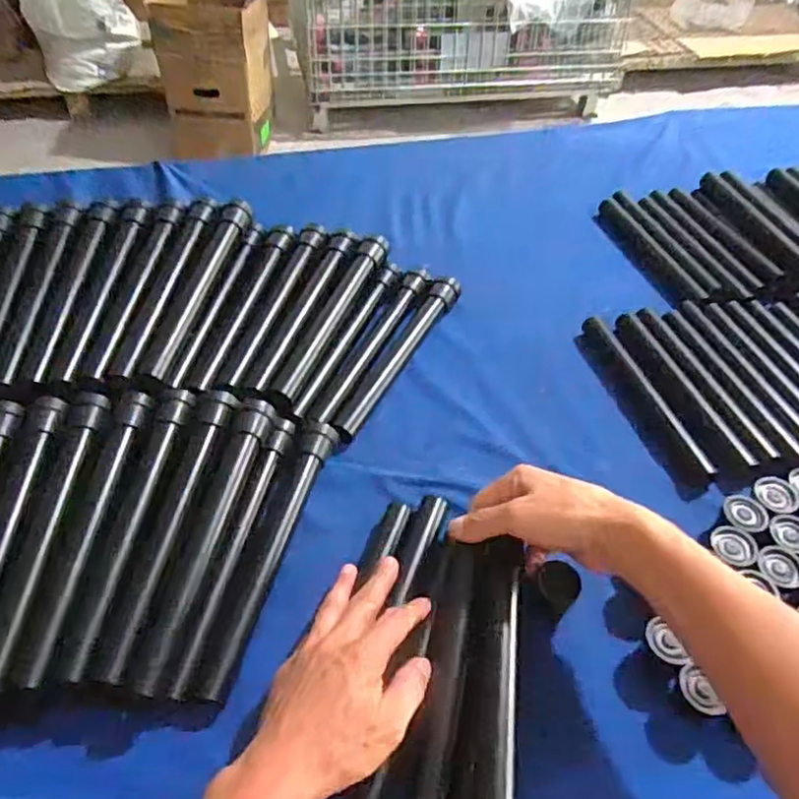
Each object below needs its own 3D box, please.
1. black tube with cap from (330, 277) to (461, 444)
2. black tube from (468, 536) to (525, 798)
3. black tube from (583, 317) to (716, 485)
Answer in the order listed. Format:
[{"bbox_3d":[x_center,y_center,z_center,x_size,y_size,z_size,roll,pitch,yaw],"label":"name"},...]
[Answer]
[{"bbox_3d":[-0.003,-0.050,0.681,0.032,0.027,0.244,24,51,18],"label":"black tube with cap"},{"bbox_3d":[0.064,0.193,0.439,0.033,0.036,0.198,6,53,3],"label":"black tube"},{"bbox_3d":[0.247,-0.005,0.662,0.023,0.026,0.212,-13,50,-14],"label":"black tube"}]

